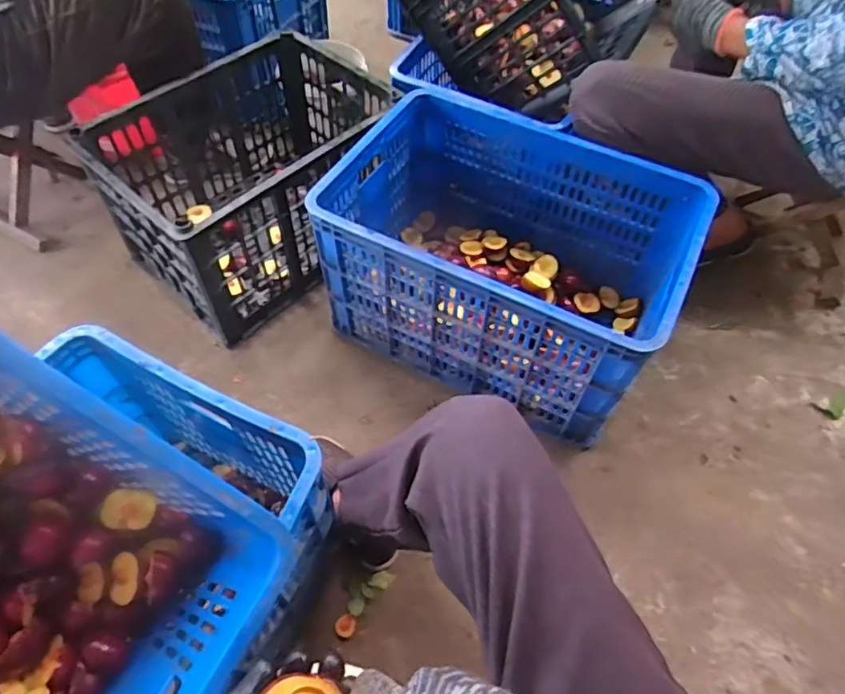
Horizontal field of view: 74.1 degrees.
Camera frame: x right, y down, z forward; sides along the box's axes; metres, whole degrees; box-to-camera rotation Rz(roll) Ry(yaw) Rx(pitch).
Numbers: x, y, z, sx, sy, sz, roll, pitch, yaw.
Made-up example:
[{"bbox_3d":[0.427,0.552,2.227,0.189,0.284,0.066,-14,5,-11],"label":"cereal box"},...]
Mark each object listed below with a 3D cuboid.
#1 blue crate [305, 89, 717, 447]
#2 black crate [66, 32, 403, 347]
[{"bbox_3d":[0.143,-0.158,0.964,0.528,0.294,0.385,27,60,14],"label":"blue crate"},{"bbox_3d":[-0.317,-0.326,1.079,0.372,0.290,0.492,38,63,19],"label":"black crate"}]

